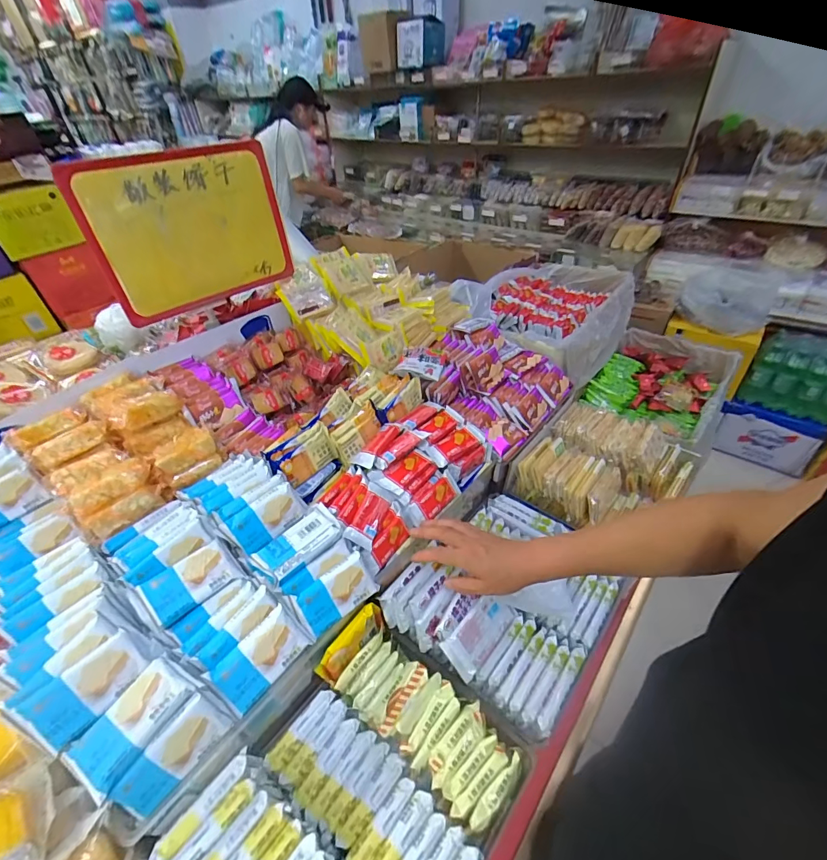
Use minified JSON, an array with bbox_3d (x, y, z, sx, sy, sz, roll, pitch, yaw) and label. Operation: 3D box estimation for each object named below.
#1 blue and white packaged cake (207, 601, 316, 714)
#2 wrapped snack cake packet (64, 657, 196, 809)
[{"bbox_3d":[-0.161,0.239,0.439,0.086,0.054,0.022,-44,13,-24],"label":"blue and white packaged cake"},{"bbox_3d":[-0.251,0.262,0.373,0.055,0.024,0.093,20,45,26],"label":"wrapped snack cake packet"}]

